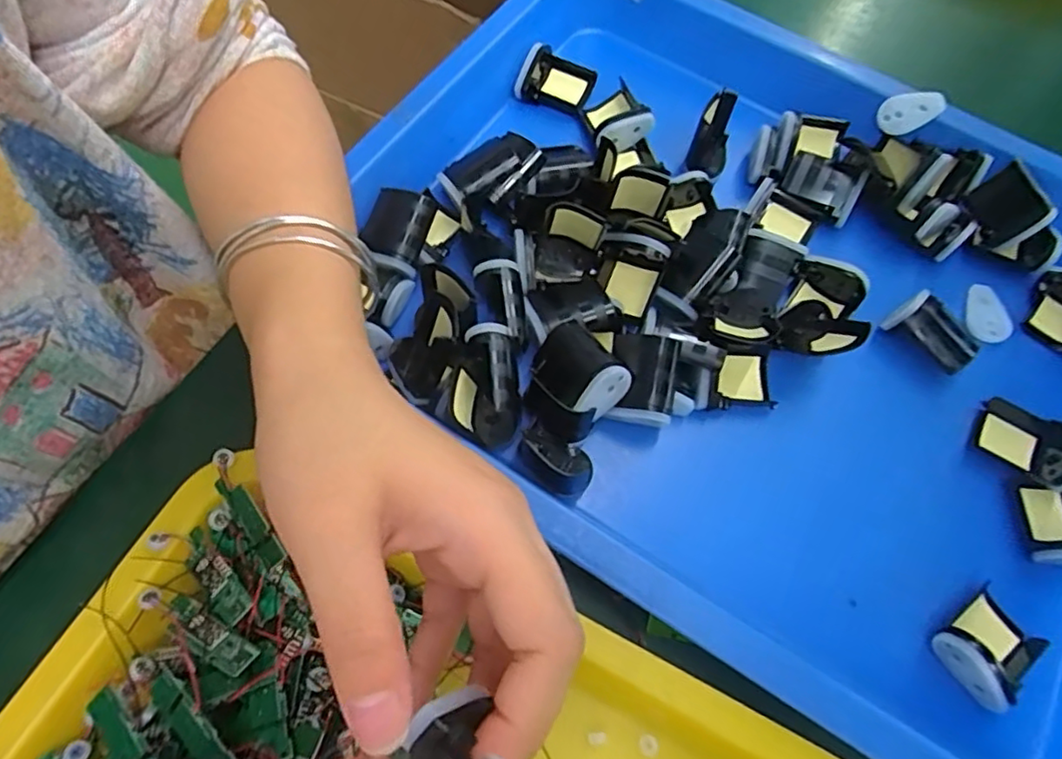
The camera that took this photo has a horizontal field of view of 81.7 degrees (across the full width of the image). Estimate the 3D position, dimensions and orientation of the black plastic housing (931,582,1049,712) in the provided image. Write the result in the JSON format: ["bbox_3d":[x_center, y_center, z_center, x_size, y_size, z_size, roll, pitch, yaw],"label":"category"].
[{"bbox_3d":[0.199,0.116,0.269,0.043,0.035,0.037,-33,73,-17],"label":"black plastic housing"}]

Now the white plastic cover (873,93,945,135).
[{"bbox_3d":[0.220,-0.154,0.355,0.036,0.021,0.004,-4,24,6],"label":"white plastic cover"}]

